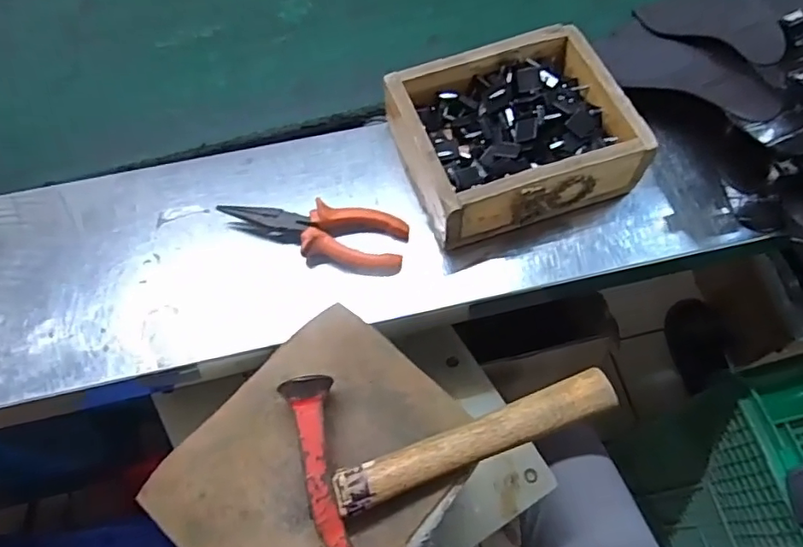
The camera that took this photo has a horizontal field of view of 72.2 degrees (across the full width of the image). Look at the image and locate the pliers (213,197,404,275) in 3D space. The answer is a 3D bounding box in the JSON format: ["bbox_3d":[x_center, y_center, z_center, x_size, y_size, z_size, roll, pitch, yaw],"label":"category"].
[{"bbox_3d":[-0.071,-0.036,0.461,0.149,0.025,0.049,11,65,6],"label":"pliers"}]

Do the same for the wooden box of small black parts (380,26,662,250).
[{"bbox_3d":[0.092,-0.119,0.481,0.184,0.073,0.156,-16,65,-7],"label":"wooden box of small black parts"}]

